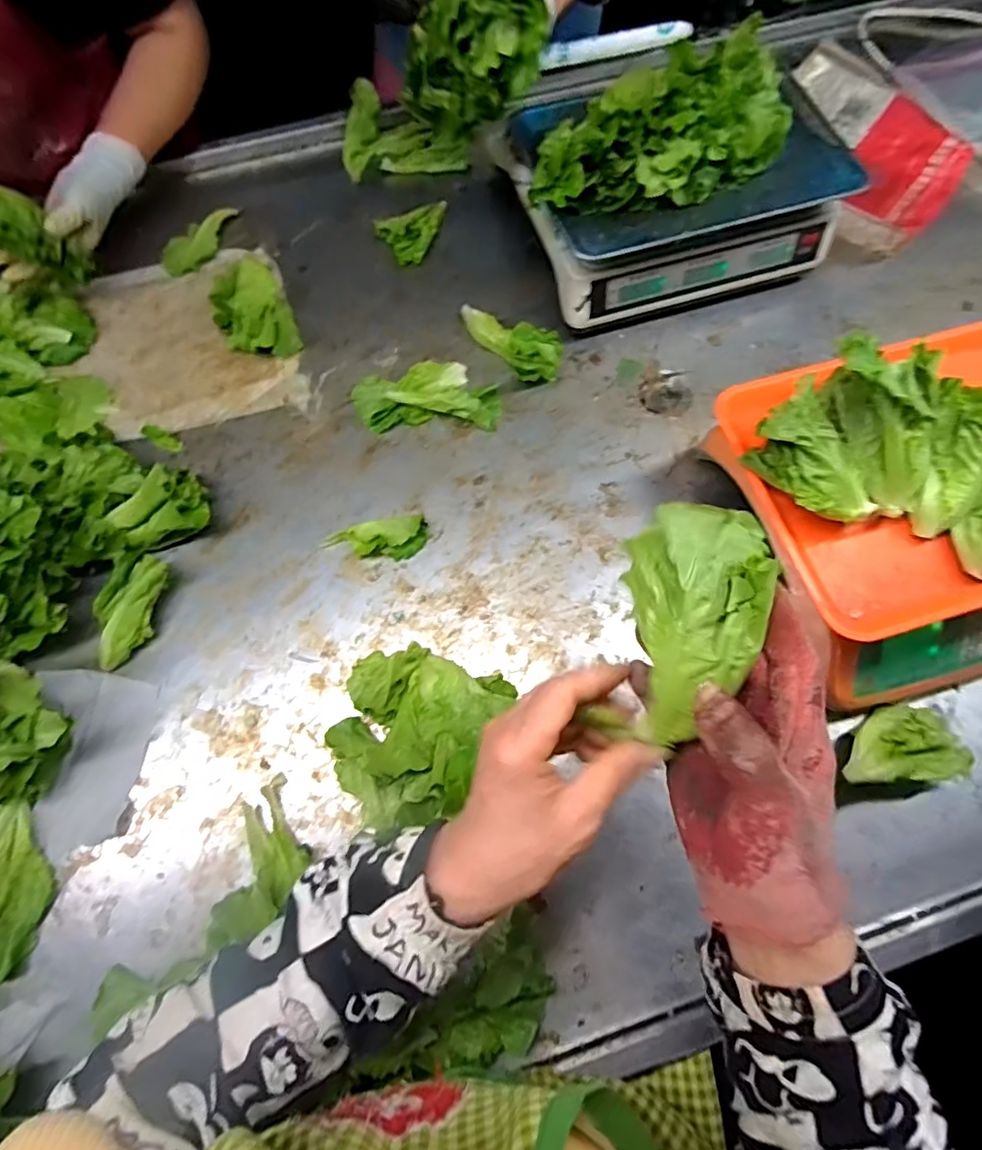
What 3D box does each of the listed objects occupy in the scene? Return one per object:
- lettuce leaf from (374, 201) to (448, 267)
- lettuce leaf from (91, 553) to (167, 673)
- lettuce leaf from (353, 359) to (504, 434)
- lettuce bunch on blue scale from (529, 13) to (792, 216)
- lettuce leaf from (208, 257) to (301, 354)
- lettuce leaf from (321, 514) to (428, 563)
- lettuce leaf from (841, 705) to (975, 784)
[{"bbox_3d":[-0.088,-0.424,0.712,0.092,0.023,0.066,-26,72,-9],"label":"lettuce leaf"},{"bbox_3d":[-0.344,0.035,0.544,0.054,0.037,0.104,14,71,5],"label":"lettuce leaf"},{"bbox_3d":[-0.071,-0.200,0.625,0.158,0.031,0.081,-1,70,0],"label":"lettuce leaf"},{"bbox_3d":[0.160,-0.438,0.554,0.241,0.110,0.124,-29,73,-10],"label":"lettuce bunch on blue scale"},{"bbox_3d":[-0.272,-0.301,0.648,0.080,0.052,0.114,-25,72,-8],"label":"lettuce leaf"},{"bbox_3d":[-0.115,-0.035,0.568,0.103,0.026,0.037,-6,70,-2],"label":"lettuce leaf"},{"bbox_3d":[0.340,0.141,0.475,0.116,0.026,0.061,-4,70,-16],"label":"lettuce leaf"}]

